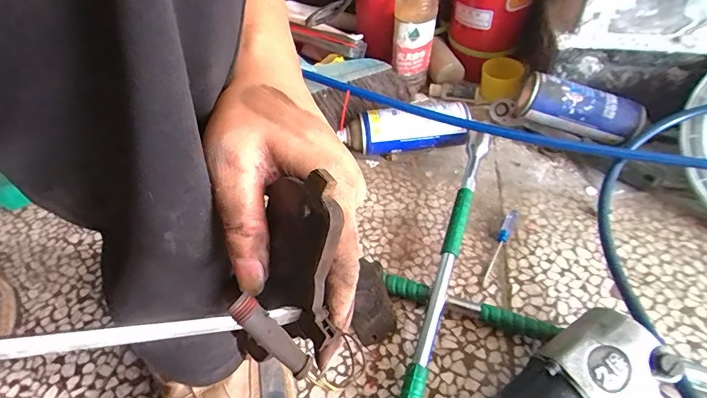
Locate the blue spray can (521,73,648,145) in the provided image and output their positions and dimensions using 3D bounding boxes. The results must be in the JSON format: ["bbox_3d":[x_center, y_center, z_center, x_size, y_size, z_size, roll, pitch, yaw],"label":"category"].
[{"bbox_3d":[0.327,-0.131,0.573,0.161,0.063,0.054,17,51,16],"label":"blue spray can"}]

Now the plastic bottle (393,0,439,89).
[{"bbox_3d":[0.098,-0.282,0.647,0.068,0.198,0.065,5,49,6],"label":"plastic bottle"}]

